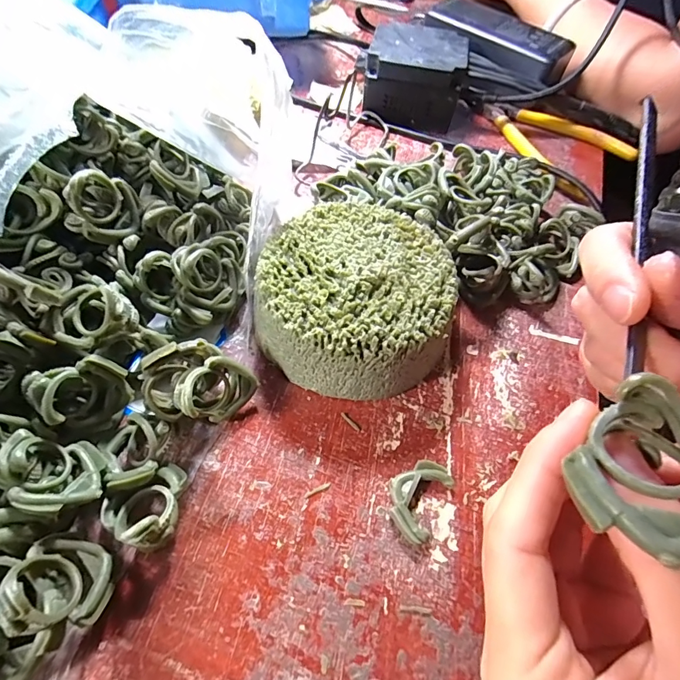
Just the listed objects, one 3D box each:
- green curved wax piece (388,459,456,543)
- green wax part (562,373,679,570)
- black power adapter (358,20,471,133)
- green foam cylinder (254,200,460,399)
[{"bbox_3d":[0.035,0.071,0.184,0.024,0.006,0.035,31,61,13],"label":"green curved wax piece"},{"bbox_3d":[0.073,0.031,0.093,0.029,0.011,0.038,41,63,19],"label":"green wax part"},{"bbox_3d":[0.062,-0.225,0.346,0.082,0.050,0.078,8,59,-1],"label":"black power adapter"},{"bbox_3d":[0.008,-0.022,0.218,0.095,0.045,0.096,2,59,-4],"label":"green foam cylinder"}]

